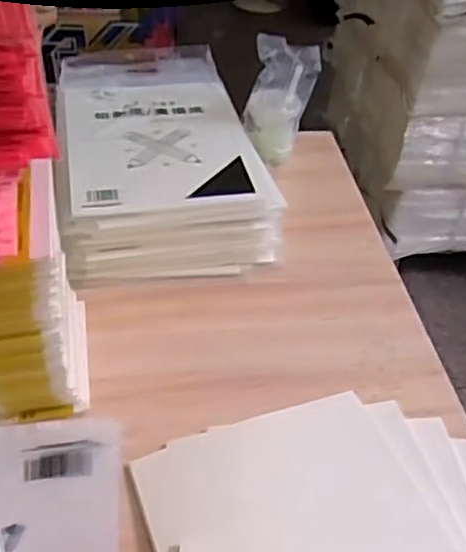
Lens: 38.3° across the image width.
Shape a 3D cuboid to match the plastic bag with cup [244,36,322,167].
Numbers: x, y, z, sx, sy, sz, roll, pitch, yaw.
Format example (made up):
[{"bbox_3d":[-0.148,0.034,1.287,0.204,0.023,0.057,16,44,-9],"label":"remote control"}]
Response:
[{"bbox_3d":[0.090,-0.325,1.240,0.123,0.202,0.090,9,41,7],"label":"plastic bag with cup"}]

